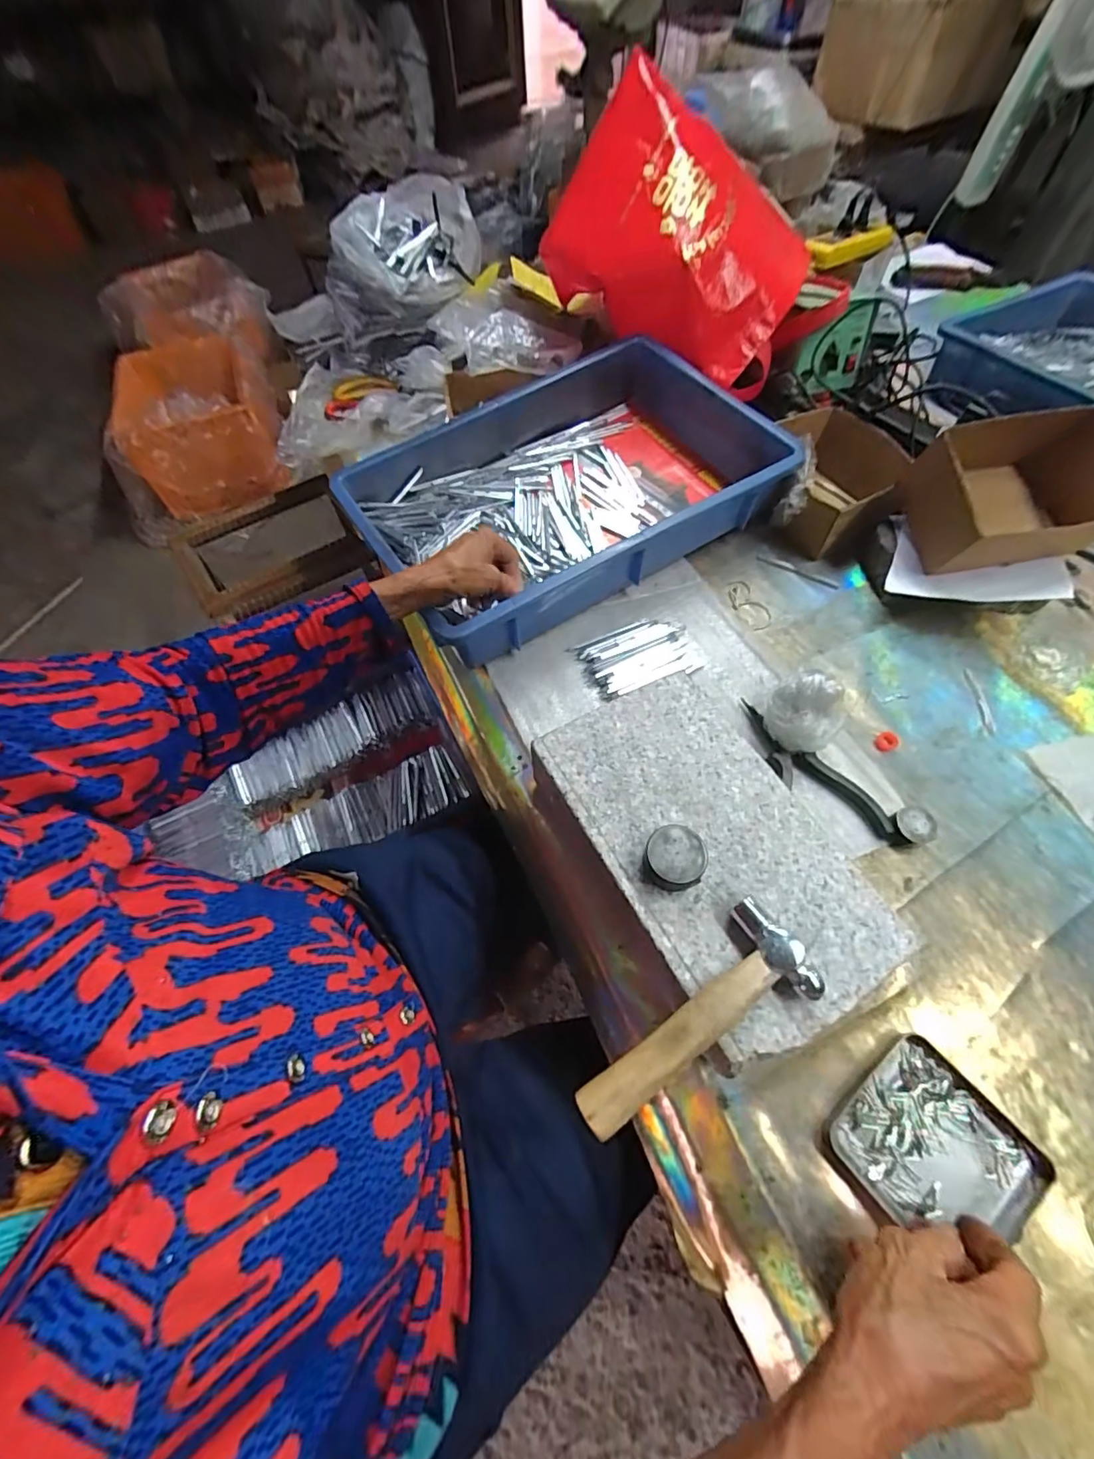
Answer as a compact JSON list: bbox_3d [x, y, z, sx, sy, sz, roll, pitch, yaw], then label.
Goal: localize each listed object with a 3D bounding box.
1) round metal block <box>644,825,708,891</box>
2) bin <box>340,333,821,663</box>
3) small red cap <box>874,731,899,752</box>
[{"bbox_3d":[0.082,0.083,0.335,0.036,0.021,0.037,-1,60,2],"label":"round metal block"},{"bbox_3d":[0.016,-0.271,0.587,0.424,0.085,0.301,-30,64,-12],"label":"bin"},{"bbox_3d":[0.301,0.010,0.462,0.018,0.007,0.018,-1,62,3],"label":"small red cap"}]

